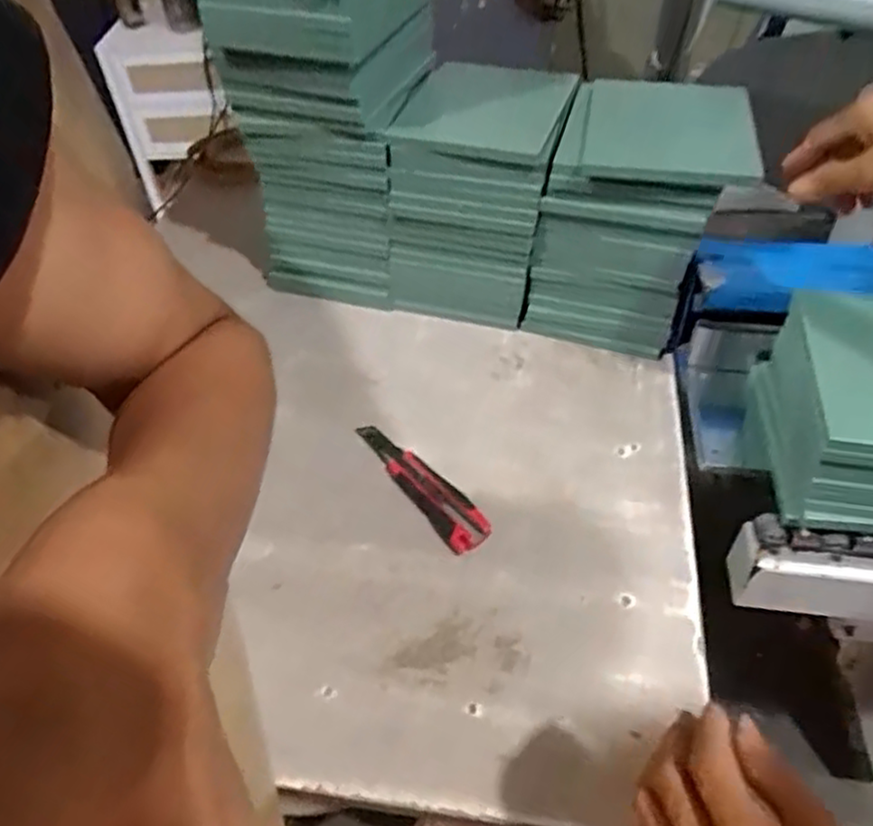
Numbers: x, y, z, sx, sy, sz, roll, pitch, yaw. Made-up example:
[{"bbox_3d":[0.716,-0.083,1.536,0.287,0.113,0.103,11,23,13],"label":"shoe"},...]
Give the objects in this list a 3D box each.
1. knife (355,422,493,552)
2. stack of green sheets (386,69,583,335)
[{"bbox_3d":[-0.015,0.064,0.681,0.039,0.014,0.175,-28,51,-22],"label":"knife"},{"bbox_3d":[0.048,-0.252,0.823,0.173,0.229,0.196,10,48,12],"label":"stack of green sheets"}]

